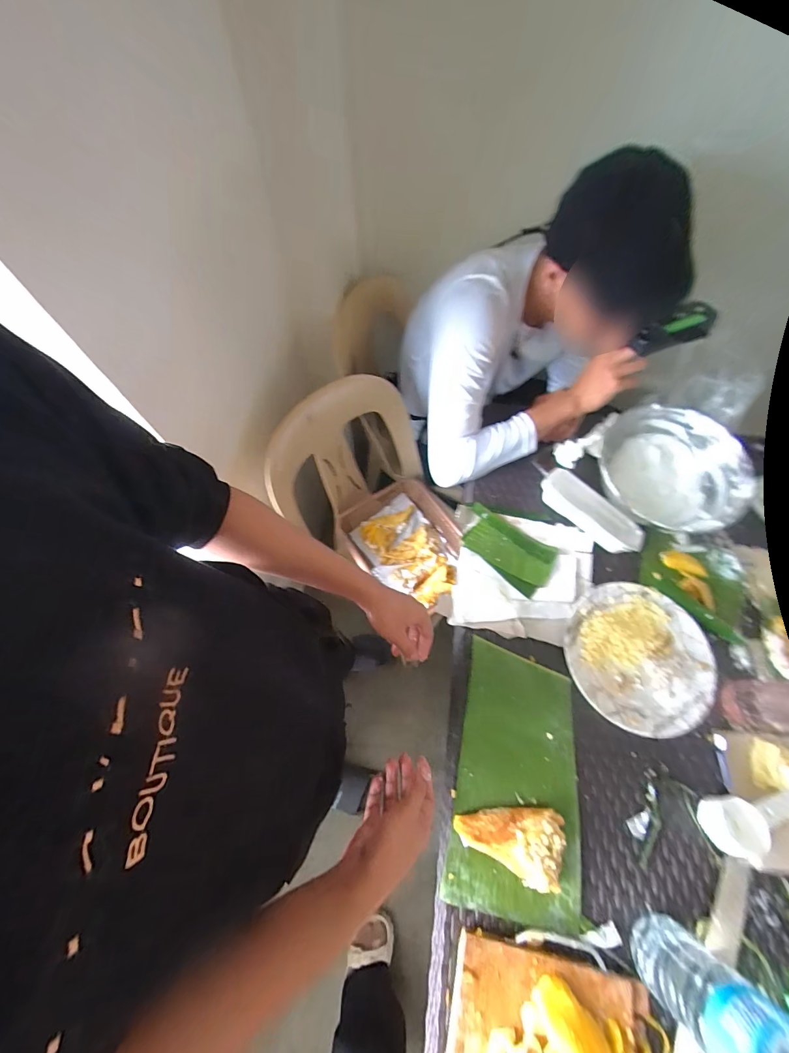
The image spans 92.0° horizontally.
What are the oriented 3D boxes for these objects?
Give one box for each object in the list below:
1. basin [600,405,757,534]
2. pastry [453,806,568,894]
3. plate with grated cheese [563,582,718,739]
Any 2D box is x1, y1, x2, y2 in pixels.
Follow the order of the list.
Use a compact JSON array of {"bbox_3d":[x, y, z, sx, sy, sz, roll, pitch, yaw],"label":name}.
[{"bbox_3d":[0.476,-0.093,0.678,0.218,0.107,0.227,1,66,-1],"label":"basin"},{"bbox_3d":[0.157,0.429,0.508,0.142,0.025,0.085,1,66,-1],"label":"pastry"},{"bbox_3d":[0.385,0.204,0.600,0.213,0.023,0.217,1,66,-1],"label":"plate with grated cheese"}]

